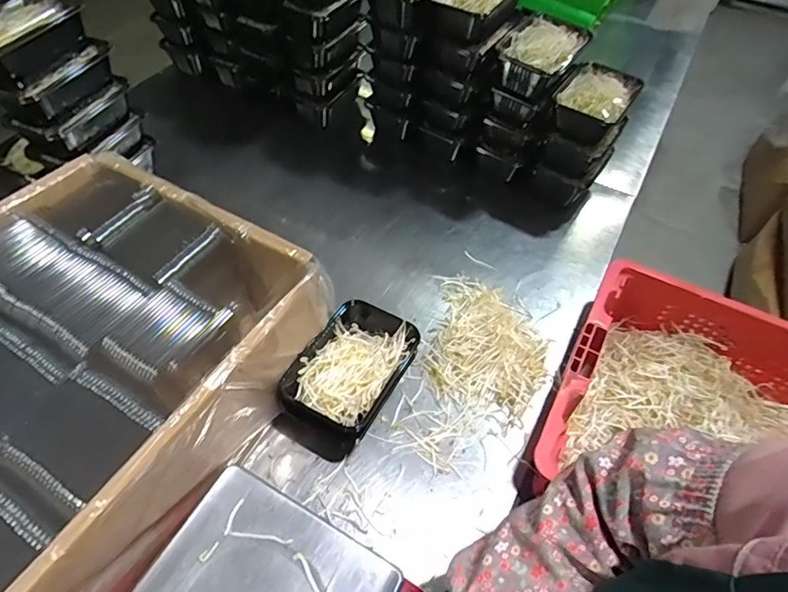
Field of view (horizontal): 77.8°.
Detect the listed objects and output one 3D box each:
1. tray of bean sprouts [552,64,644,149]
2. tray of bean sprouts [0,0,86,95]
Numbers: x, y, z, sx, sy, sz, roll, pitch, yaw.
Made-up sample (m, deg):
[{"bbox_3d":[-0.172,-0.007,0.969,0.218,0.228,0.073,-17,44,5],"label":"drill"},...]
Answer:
[{"bbox_3d":[0.355,-0.345,0.873,0.123,0.059,0.164,30,58,18],"label":"tray of bean sprouts"},{"bbox_3d":[-0.555,-0.379,0.730,0.099,0.061,0.170,22,55,13],"label":"tray of bean sprouts"}]

